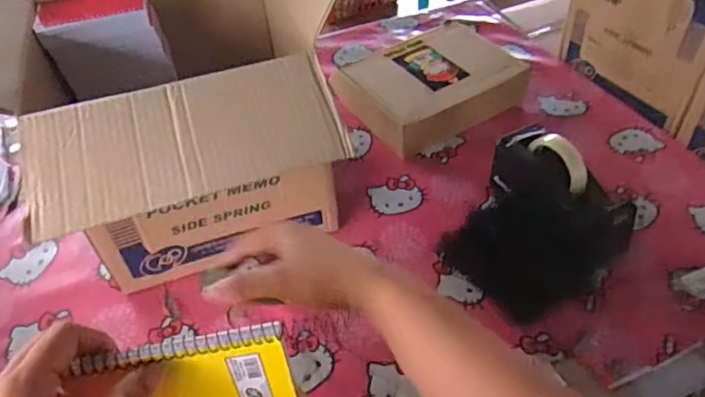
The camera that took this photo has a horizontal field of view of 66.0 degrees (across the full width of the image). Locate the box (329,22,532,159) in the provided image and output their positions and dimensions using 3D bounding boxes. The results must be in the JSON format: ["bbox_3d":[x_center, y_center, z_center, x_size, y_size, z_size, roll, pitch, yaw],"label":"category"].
[{"bbox_3d":[0.133,-0.201,0.961,0.267,0.078,0.223,-26,49,-19],"label":"box"}]

